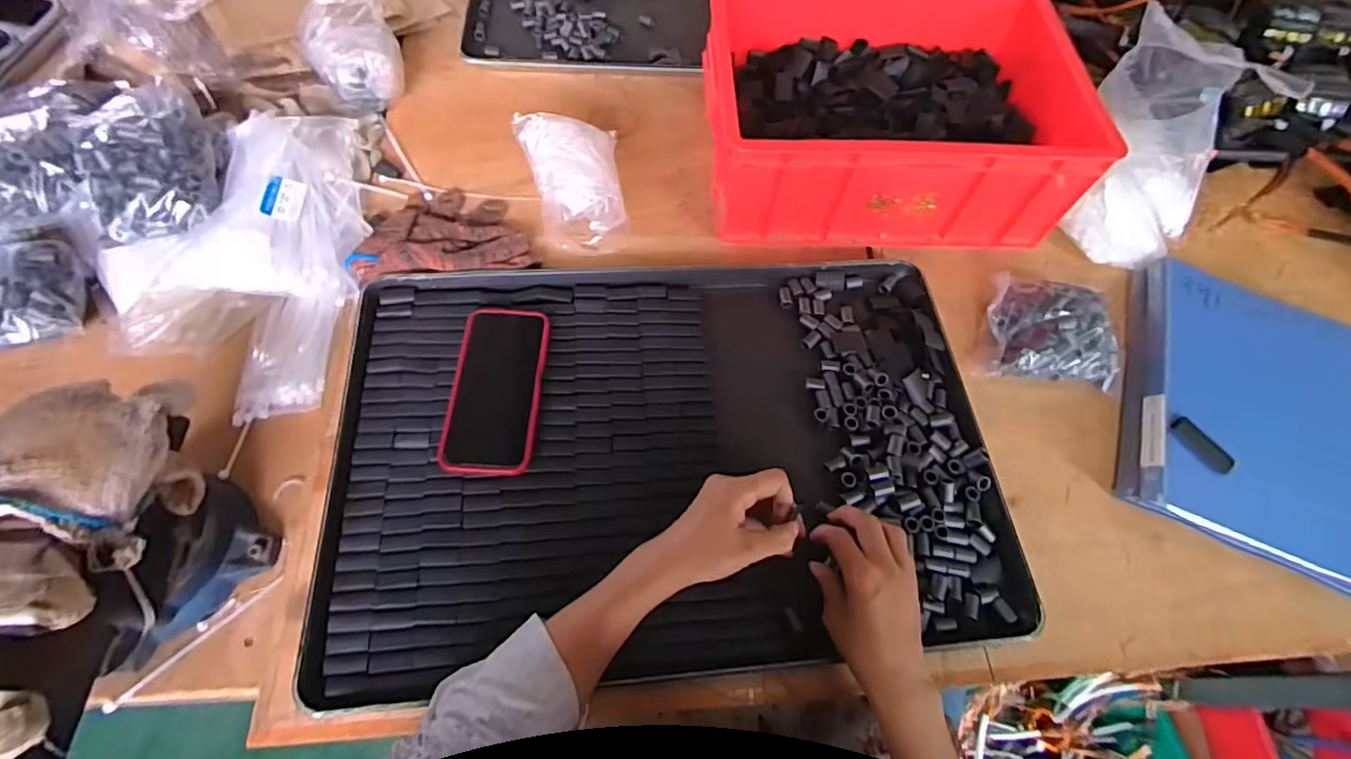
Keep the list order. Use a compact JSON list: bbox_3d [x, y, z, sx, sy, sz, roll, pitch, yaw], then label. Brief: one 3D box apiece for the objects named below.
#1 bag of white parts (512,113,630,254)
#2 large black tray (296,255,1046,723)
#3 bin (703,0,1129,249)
[{"bbox_3d":[-0.116,-0.235,0.678,0.096,0.078,0.166,-15,64,-12],"label":"bag of white parts"},{"bbox_3d":[-0.003,0.061,0.565,0.600,0.032,0.395,-3,63,-6],"label":"large black tray"},{"bbox_3d":[0.238,-0.324,0.707,0.397,0.146,0.302,0,62,-4],"label":"bin"}]

